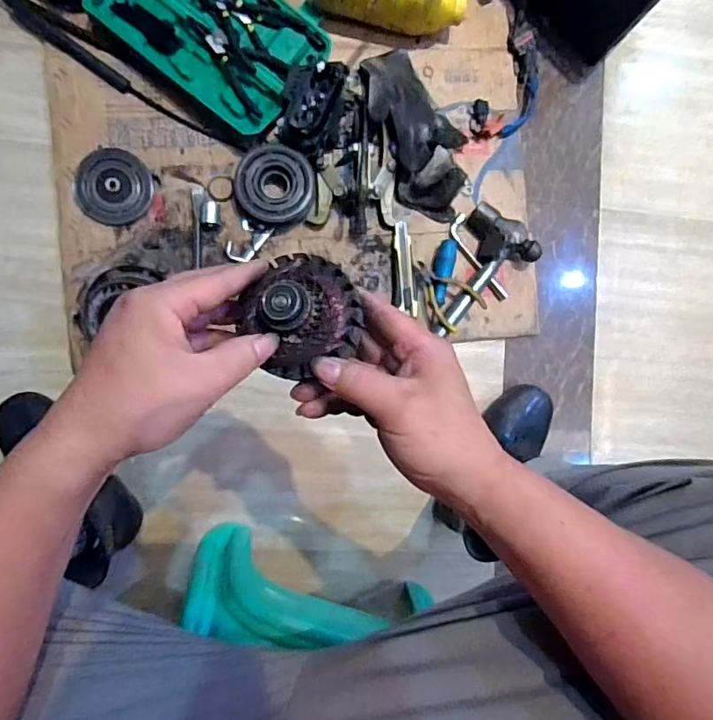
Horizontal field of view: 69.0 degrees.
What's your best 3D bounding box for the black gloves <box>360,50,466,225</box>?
[{"bbox_3d":[0.091,-0.340,0.767,0.132,0.061,0.262,-28,89,-7],"label":"black gloves"}]

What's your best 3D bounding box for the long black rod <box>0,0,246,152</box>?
[{"bbox_3d":[-0.424,-0.458,0.730,0.569,0.012,0.036,32,83,-3],"label":"long black rod"}]

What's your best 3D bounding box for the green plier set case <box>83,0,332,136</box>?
[{"bbox_3d":[-0.202,-0.483,0.745,0.289,0.034,0.219,36,83,-2],"label":"green plier set case"}]

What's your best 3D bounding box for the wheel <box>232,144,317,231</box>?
[{"bbox_3d":[-0.118,-0.248,0.745,0.111,0.046,0.102,0,86,-6],"label":"wheel"}]

